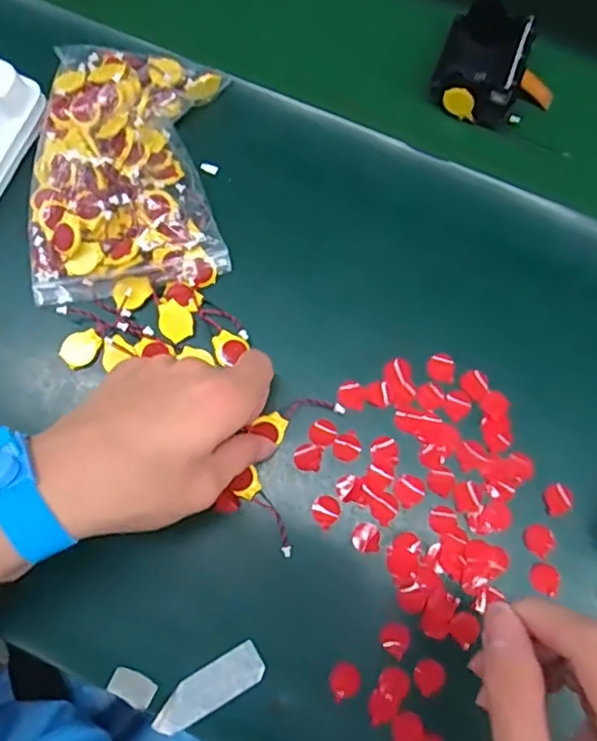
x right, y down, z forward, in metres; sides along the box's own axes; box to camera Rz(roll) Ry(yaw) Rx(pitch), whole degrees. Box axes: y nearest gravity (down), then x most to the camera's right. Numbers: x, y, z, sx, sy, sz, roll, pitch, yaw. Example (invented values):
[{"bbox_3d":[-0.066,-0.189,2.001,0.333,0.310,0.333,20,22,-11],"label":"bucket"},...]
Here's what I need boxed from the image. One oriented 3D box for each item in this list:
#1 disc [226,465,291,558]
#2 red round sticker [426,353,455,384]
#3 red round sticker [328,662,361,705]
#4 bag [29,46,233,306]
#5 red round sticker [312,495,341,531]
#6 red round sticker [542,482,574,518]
[{"bbox_3d":[-0.018,0.080,0.346,0.016,0.004,0.050,-35,85,-9],"label":"disc"},{"bbox_3d":[0.084,-0.002,0.365,0.016,0.004,0.017,0,76,-1],"label":"red round sticker"},{"bbox_3d":[0.024,0.163,0.325,0.016,0.004,0.017,0,76,-1],"label":"red round sticker"},{"bbox_3d":[-0.102,-0.123,0.377,0.111,0.036,0.157,1,76,-1],"label":"bag"},{"bbox_3d":[0.015,0.078,0.346,0.016,0.004,0.016,0,76,-1],"label":"red round sticker"},{"bbox_3d":[0.146,0.072,0.348,0.016,0.004,0.017,0,76,-1],"label":"red round sticker"}]

